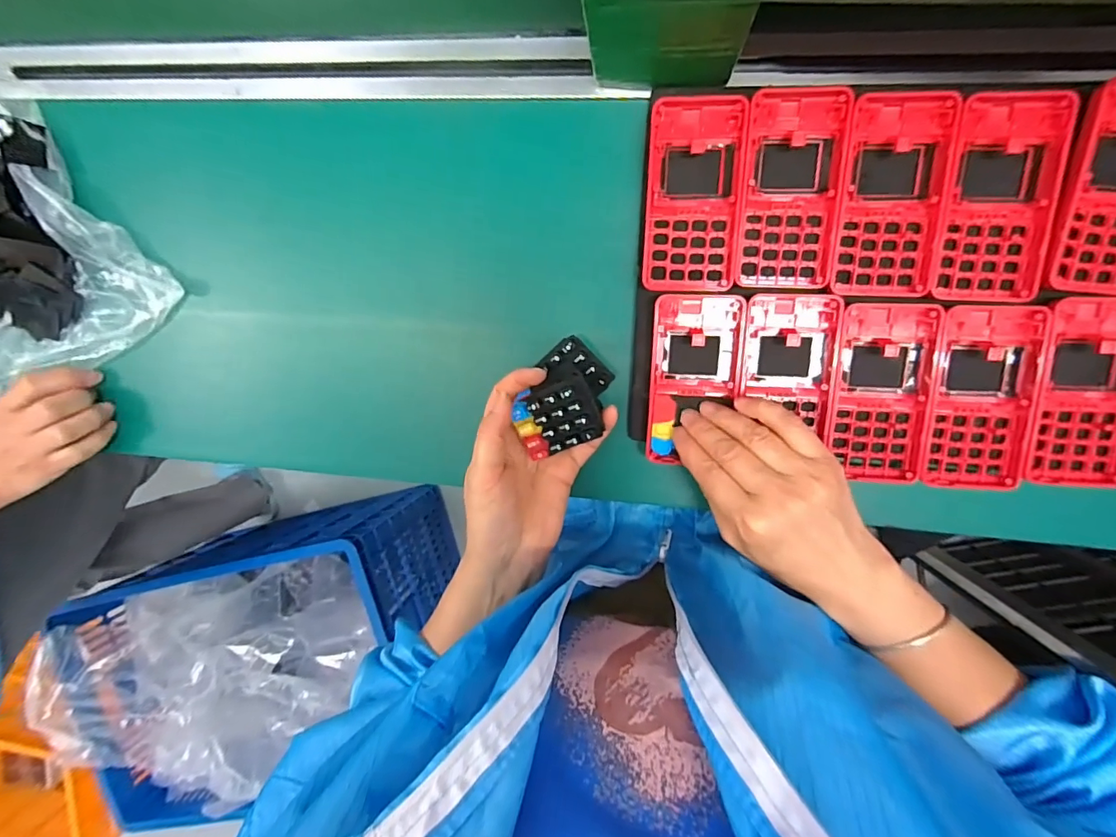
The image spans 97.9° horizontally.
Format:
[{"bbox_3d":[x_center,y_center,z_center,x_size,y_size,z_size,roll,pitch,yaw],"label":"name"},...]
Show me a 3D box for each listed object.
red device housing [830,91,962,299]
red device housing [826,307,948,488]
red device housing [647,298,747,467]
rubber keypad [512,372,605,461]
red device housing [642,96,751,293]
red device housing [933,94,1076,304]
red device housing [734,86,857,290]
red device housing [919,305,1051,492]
[{"bbox_3d":[0.214,-0.142,0.311,0.060,0.014,0.122,3,97,3],"label":"red device housing"},{"bbox_3d":[0.220,-0.016,0.335,0.062,0.019,0.120,3,97,3],"label":"red device housing"},{"bbox_3d":[0.098,-0.027,0.351,0.060,0.018,0.120,3,97,3],"label":"red device housing"},{"bbox_3d":[-0.001,-0.001,0.328,0.055,0.015,0.046,-22,95,6],"label":"rubber keypad"},{"bbox_3d":[0.092,-0.150,0.329,0.062,0.013,0.123,2,97,3],"label":"red device housing"},{"bbox_3d":[0.274,-0.138,0.302,0.063,0.013,0.123,4,97,3],"label":"red device housing"},{"bbox_3d":[0.155,-0.151,0.322,0.061,0.016,0.124,2,97,3],"label":"red device housing"},{"bbox_3d":[0.281,-0.012,0.326,0.062,0.020,0.121,2,97,3],"label":"red device housing"}]

